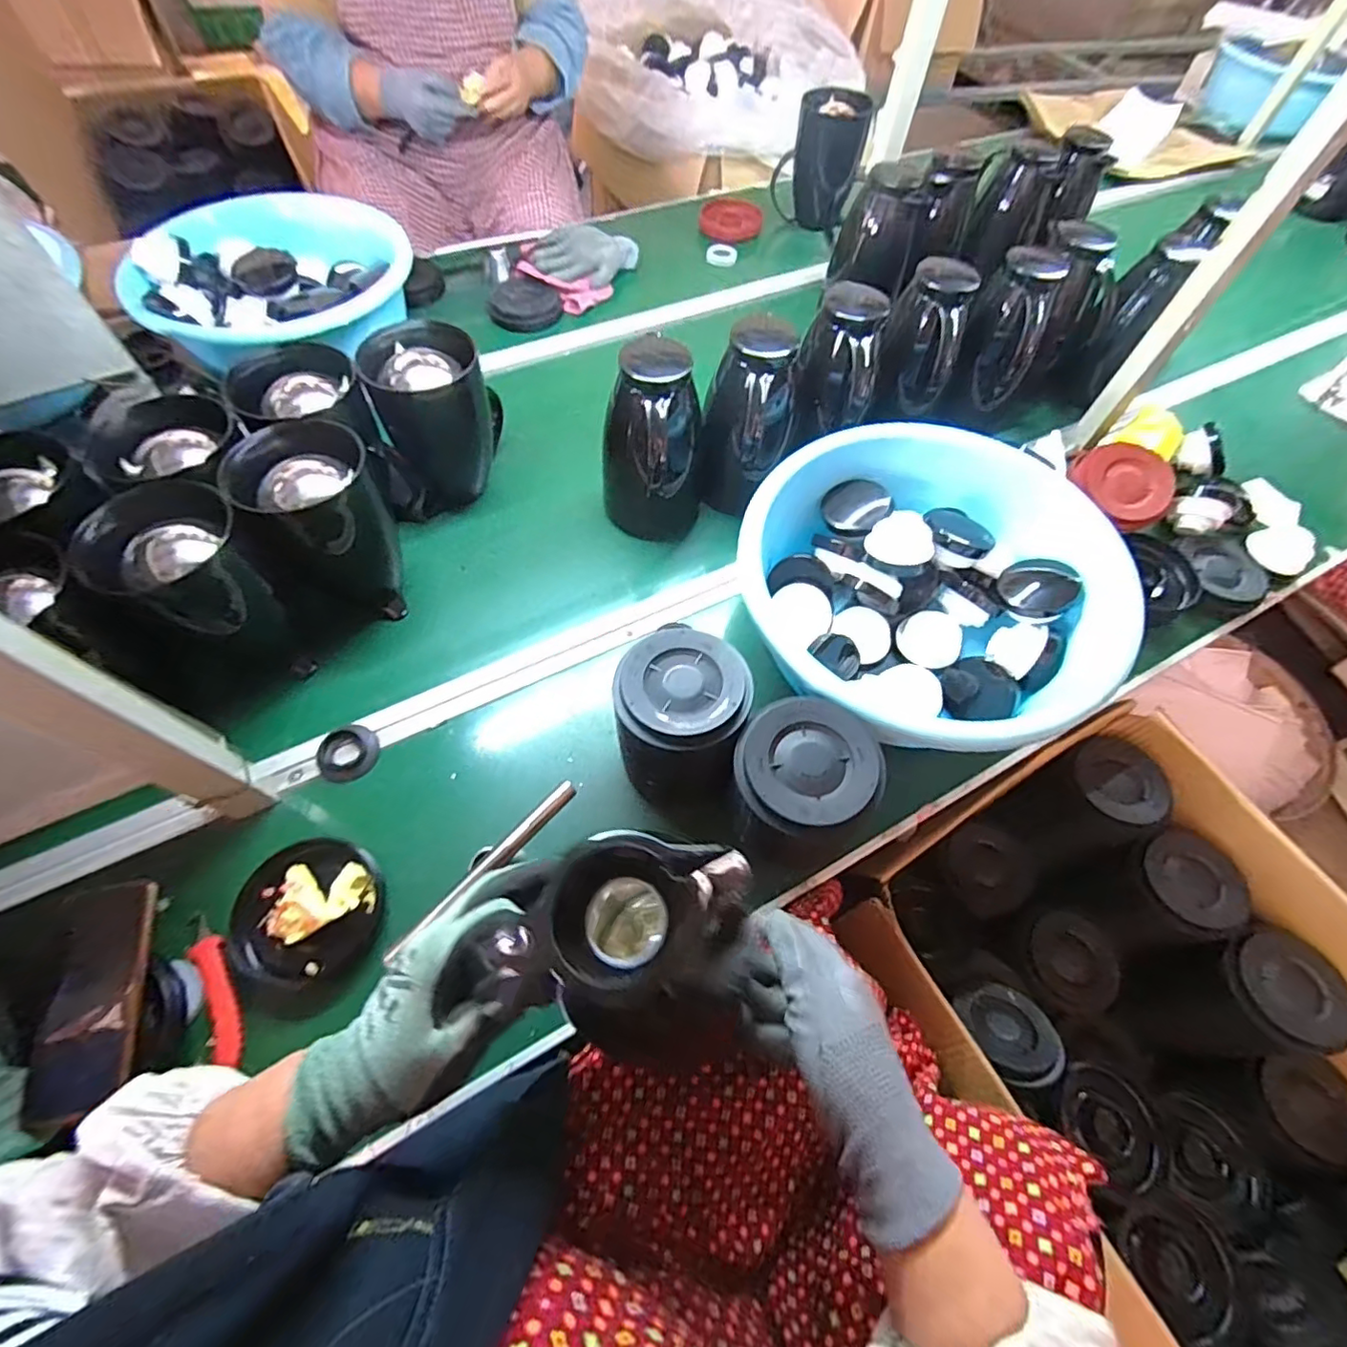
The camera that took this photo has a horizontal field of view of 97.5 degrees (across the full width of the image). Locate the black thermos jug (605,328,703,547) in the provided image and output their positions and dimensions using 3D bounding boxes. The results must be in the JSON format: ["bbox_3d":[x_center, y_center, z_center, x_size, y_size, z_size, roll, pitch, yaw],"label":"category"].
[{"bbox_3d":[-0.012,-0.248,0.691,0.113,0.197,0.110,-32,67,-19],"label":"black thermos jug"}]

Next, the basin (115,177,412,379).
[{"bbox_3d":[-0.518,-0.524,0.775,0.316,0.094,0.316,1,61,-2],"label":"basin"}]

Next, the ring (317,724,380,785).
[{"bbox_3d":[-0.323,0.079,0.585,0.057,0.012,0.053,1,61,-2],"label":"ring"}]

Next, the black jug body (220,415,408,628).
[{"bbox_3d":[-0.355,-0.158,0.617,0.124,0.168,0.145,-17,63,-12],"label":"black jug body"}]

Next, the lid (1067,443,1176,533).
[{"bbox_3d":[0.586,-0.248,0.770,0.109,0.030,0.111,-1,75,4],"label":"lid"}]

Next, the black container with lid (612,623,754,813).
[{"bbox_3d":[0.004,0.047,0.562,0.111,0.134,0.120,1,61,-2],"label":"black container with lid"}]

